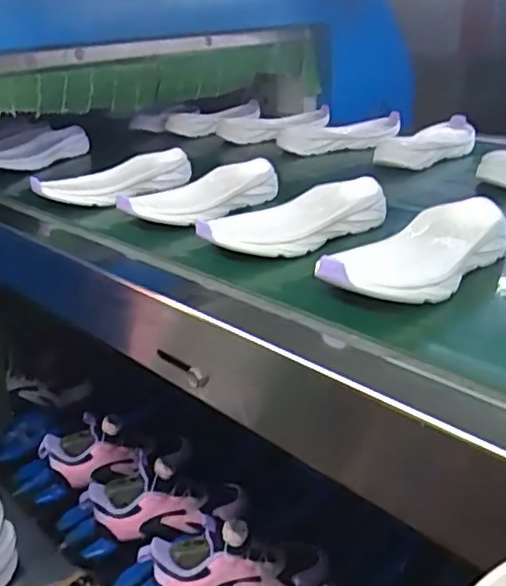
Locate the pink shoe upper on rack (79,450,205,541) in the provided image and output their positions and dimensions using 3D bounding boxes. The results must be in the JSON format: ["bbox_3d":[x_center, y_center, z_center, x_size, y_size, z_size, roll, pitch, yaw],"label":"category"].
[{"bbox_3d":[-0.140,0.265,0.800,0.152,0.082,0.052,-2,24,6],"label":"pink shoe upper on rack"}]

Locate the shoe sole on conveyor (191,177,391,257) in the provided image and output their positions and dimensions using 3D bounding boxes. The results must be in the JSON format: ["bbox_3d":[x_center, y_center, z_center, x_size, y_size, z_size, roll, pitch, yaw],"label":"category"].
[{"bbox_3d":[0.041,-0.070,0.604,0.193,0.032,0.092,-13,25,-18],"label":"shoe sole on conveyor"}]

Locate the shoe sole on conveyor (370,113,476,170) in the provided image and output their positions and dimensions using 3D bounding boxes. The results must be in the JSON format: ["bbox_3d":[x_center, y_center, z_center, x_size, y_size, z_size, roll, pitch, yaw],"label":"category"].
[{"bbox_3d":[0.248,-0.209,0.885,0.071,0.035,0.212,16,31,38],"label":"shoe sole on conveyor"}]

